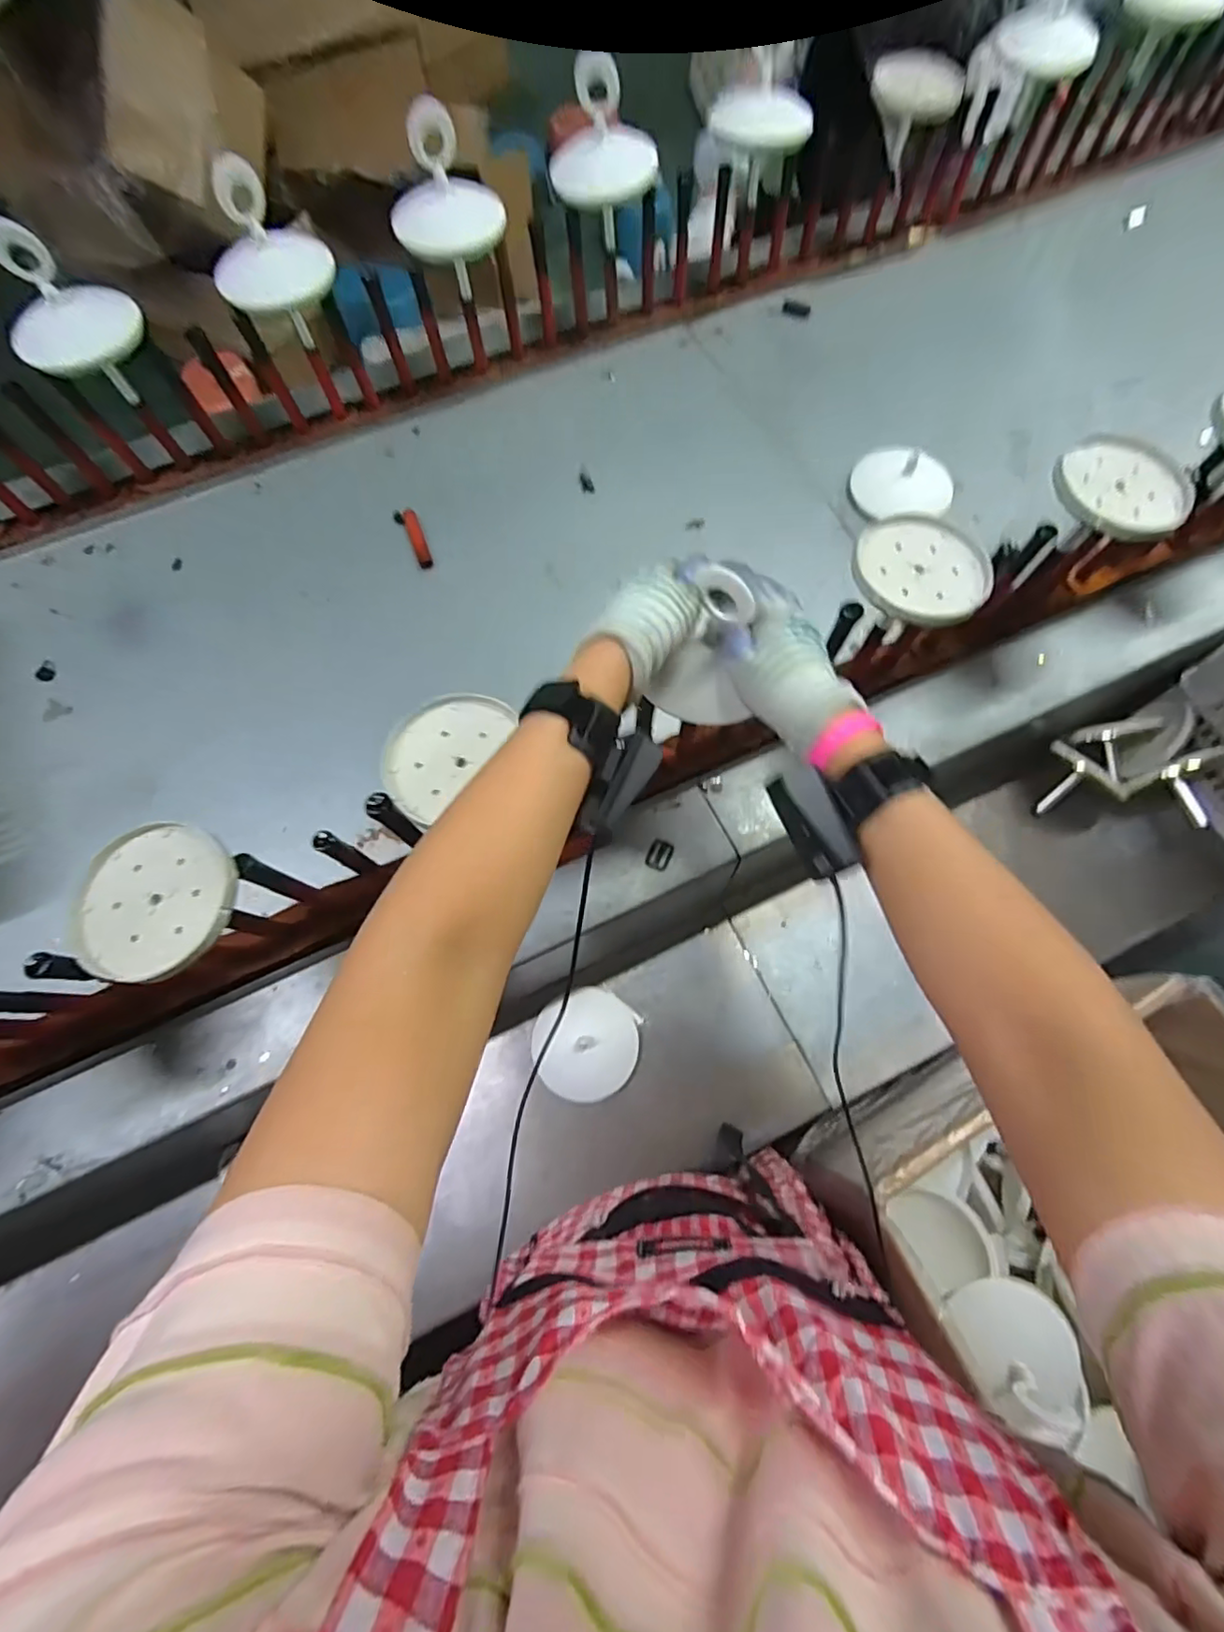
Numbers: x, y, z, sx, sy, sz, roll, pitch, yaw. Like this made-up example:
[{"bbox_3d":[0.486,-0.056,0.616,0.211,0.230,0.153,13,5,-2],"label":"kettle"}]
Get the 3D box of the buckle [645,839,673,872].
[{"bbox_3d":[0.050,0.040,0.621,0.024,0.004,0.031,21,73,8],"label":"buckle"}]

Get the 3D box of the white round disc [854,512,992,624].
[{"bbox_3d":[0.263,-0.211,0.510,0.111,0.008,0.106,0,70,1],"label":"white round disc"}]

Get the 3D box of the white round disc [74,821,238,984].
[{"bbox_3d":[-0.322,0.059,0.423,0.109,0.013,0.109,0,70,1],"label":"white round disc"}]

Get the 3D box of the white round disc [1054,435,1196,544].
[{"bbox_3d":[0.458,-0.295,0.532,0.125,0.015,0.112,-38,74,-11],"label":"white round disc"}]

